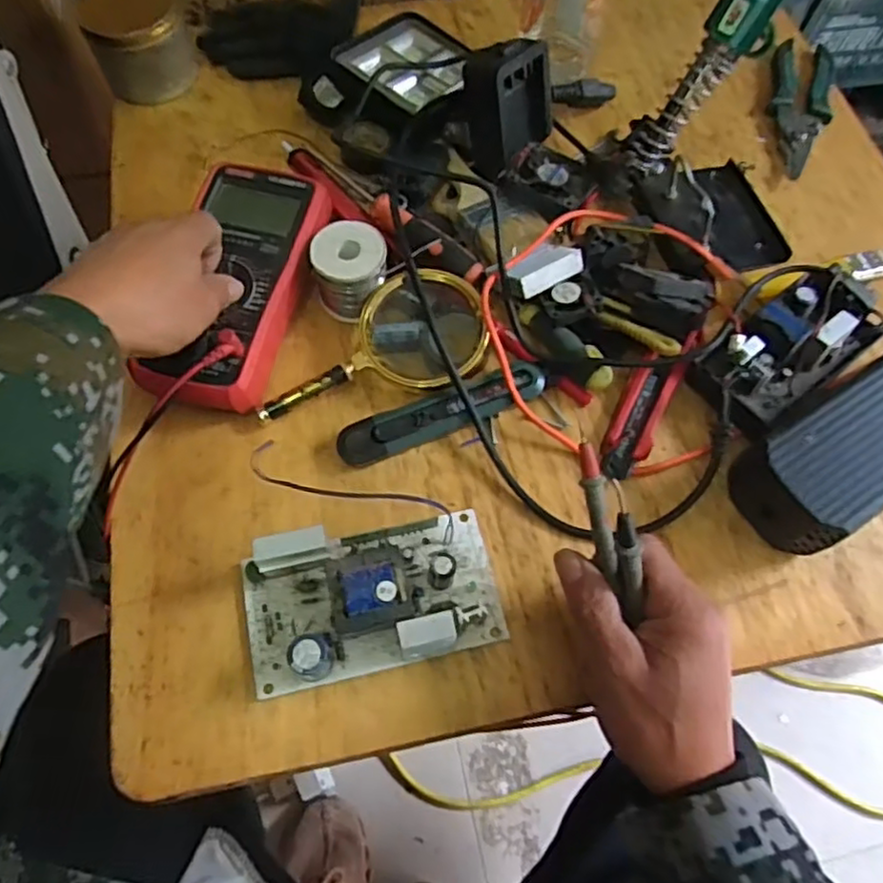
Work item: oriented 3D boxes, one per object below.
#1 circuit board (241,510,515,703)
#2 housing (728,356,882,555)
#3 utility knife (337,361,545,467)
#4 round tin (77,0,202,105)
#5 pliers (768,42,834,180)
[{"bbox_3d":[-0.041,0.090,0.399,0.150,0.041,0.081,-12,65,-6],"label":"circuit board"},{"bbox_3d":[0.266,0.002,0.437,0.155,0.064,0.075,-30,69,-14],"label":"housing"},{"bbox_3d":[0.001,-0.018,0.465,0.145,0.019,0.029,-20,66,-10],"label":"utility knife"},{"bbox_3d":[-0.261,-0.353,0.593,0.086,0.056,0.098,-23,67,-11],"label":"round tin"},{"bbox_3d":[0.322,-0.299,0.609,0.050,0.015,0.176,14,65,6],"label":"pliers"}]

